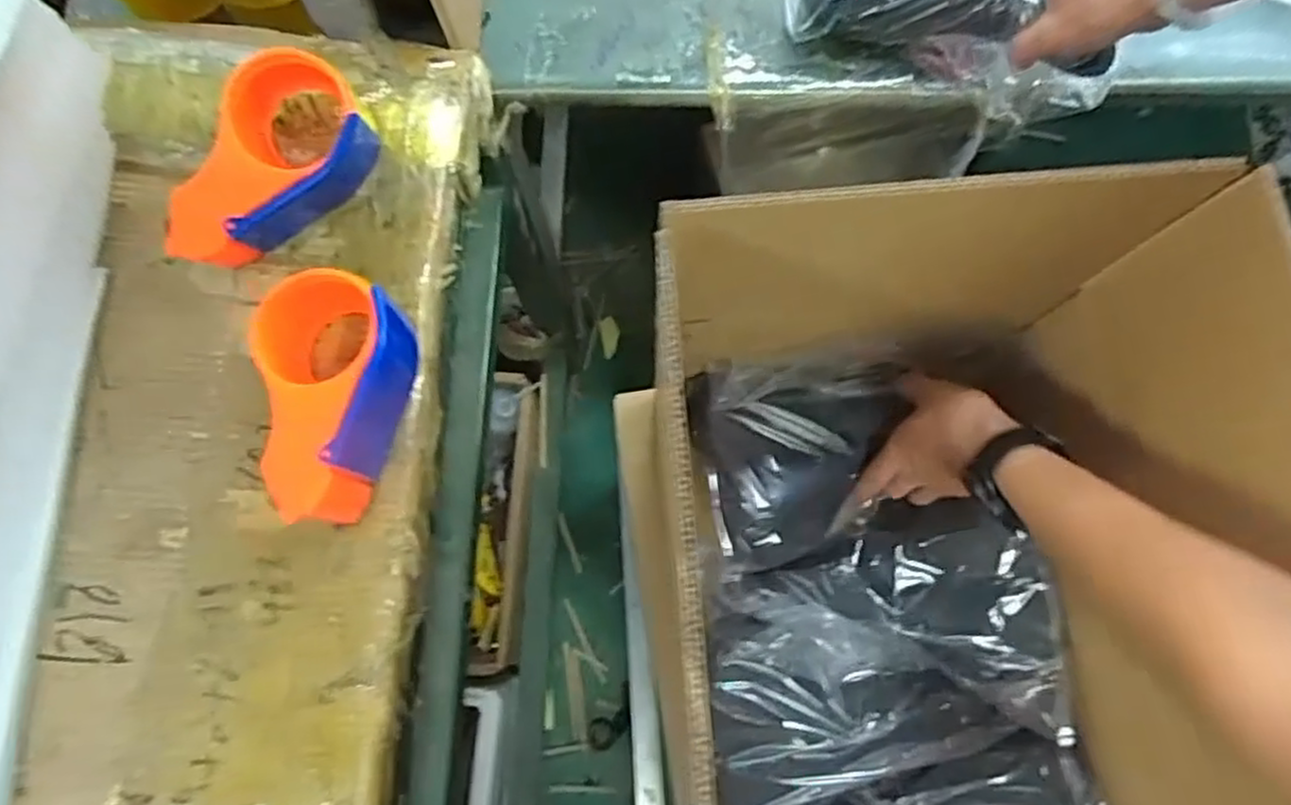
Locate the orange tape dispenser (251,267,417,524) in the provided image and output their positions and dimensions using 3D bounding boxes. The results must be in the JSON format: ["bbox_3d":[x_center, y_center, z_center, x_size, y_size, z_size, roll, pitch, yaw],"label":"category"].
[{"bbox_3d":[-0.208,-0.004,0.481,0.086,0.073,0.153,11,77,5],"label":"orange tape dispenser"}]

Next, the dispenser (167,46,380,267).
[{"bbox_3d":[-0.254,-0.160,0.516,0.147,0.089,0.090,-29,77,-5],"label":"dispenser"}]

